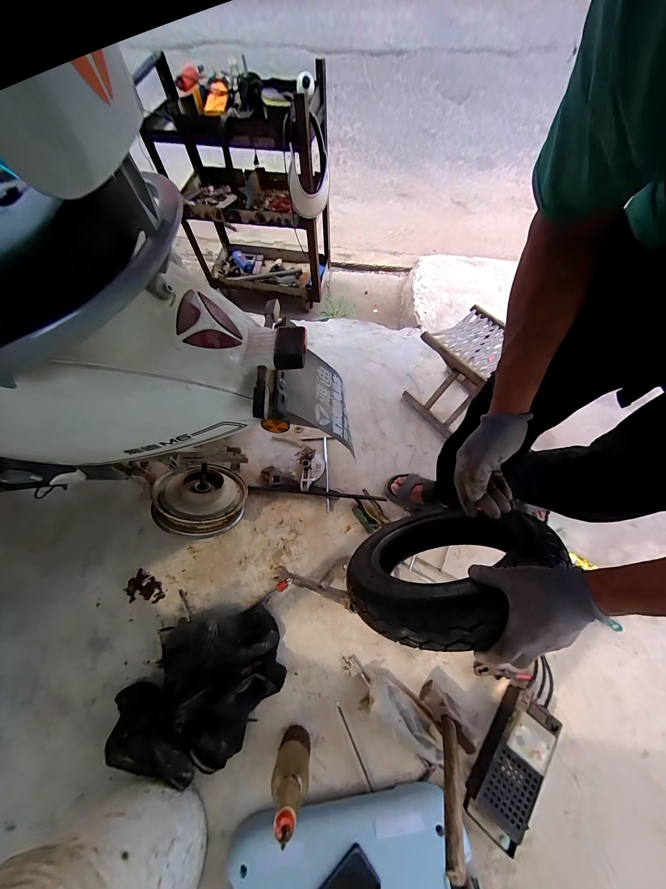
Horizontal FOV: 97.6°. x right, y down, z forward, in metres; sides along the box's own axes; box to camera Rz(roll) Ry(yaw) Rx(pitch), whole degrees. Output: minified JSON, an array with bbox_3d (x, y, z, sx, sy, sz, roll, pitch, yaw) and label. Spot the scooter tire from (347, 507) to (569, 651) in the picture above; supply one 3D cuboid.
[{"bbox_3d":[0.198,0.224,0.546,0.332,0.332,0.078,-15,94,-29],"label":"scooter tire"}]

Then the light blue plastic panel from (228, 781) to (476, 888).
[{"bbox_3d":[0.047,0.911,0.601,0.502,0.066,0.259,-11,66,-3],"label":"light blue plastic panel"}]

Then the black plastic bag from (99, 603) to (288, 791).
[{"bbox_3d":[-0.333,0.618,0.737,0.405,0.107,0.324,-17,66,-6],"label":"black plastic bag"}]

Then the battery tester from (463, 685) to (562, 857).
[{"bbox_3d":[0.407,0.730,0.675,0.117,0.064,0.275,35,71,16],"label":"battery tester"}]

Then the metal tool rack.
[{"bbox_3d":[-0.344,-1.129,1.334,0.671,0.680,0.420,3,66,3],"label":"metal tool rack"}]

